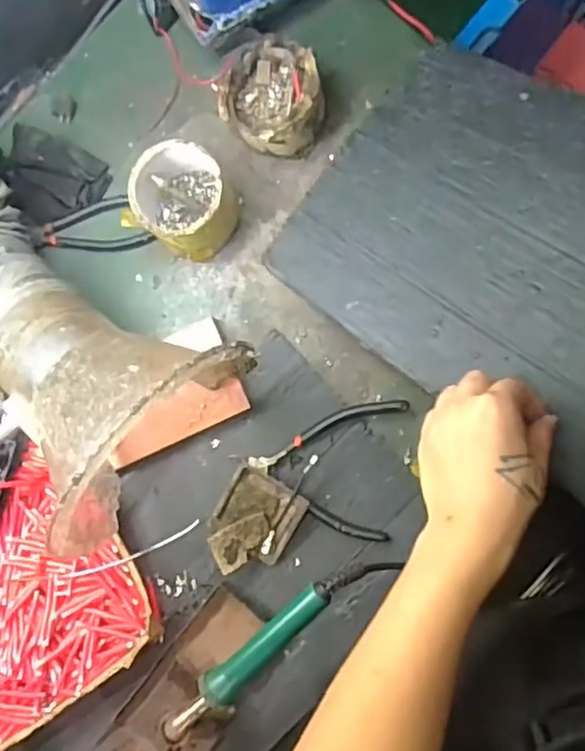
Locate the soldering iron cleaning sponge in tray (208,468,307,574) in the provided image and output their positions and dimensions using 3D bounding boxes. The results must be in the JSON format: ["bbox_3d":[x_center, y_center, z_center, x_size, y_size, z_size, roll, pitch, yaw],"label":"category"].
[{"bbox_3d":[-0.036,0.132,0.584,0.069,0.023,0.087,31,93,8],"label":"soldering iron cleaning sponge in tray"}]

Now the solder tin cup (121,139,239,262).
[{"bbox_3d":[-0.098,-0.155,0.586,0.083,0.064,0.084,0,88,8],"label":"solder tin cup"}]

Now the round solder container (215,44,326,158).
[{"bbox_3d":[-0.017,-0.243,0.585,0.085,0.058,0.080,0,88,8],"label":"round solder container"}]

